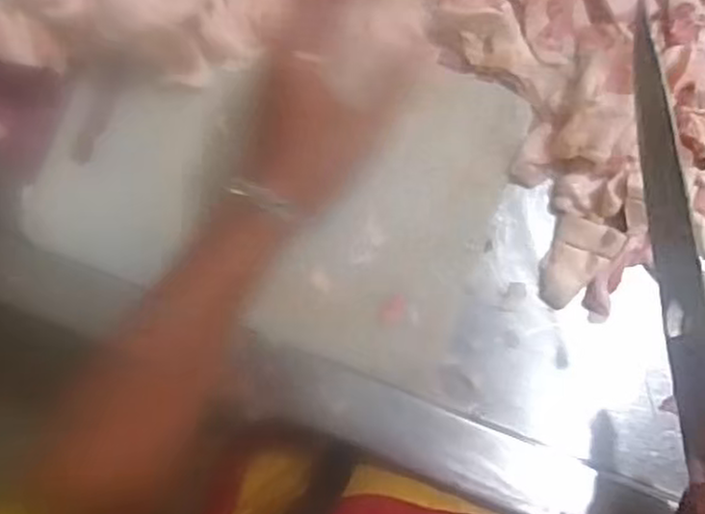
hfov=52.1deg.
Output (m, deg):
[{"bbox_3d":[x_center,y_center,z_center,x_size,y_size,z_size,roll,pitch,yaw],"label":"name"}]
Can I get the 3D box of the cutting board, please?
[{"bbox_3d":[-0.068,-0.066,0.553,0.354,0.019,0.223,19,88,6],"label":"cutting board"}]

